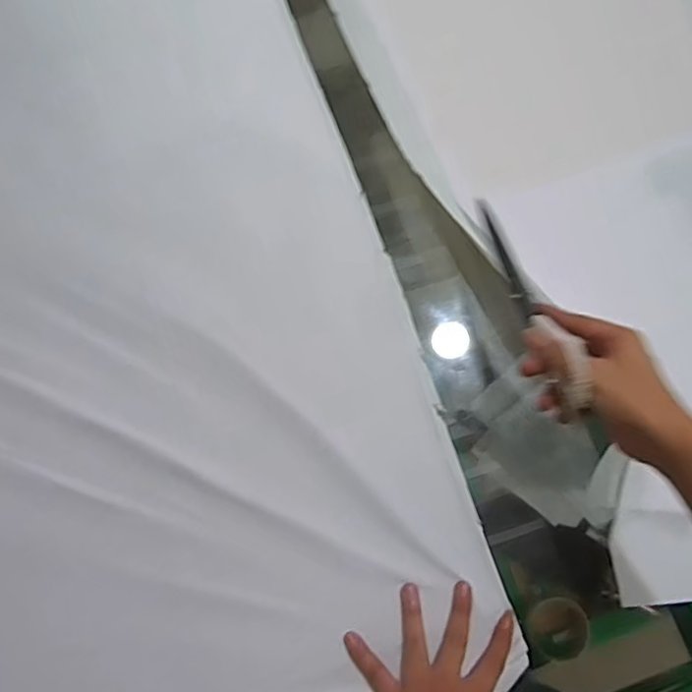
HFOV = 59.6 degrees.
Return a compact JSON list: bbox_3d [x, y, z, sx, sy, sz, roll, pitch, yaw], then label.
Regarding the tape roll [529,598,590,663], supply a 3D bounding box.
[{"bbox_3d":[0.306,0.404,0.861,0.088,0.026,0.076,-11,72,-4],"label":"tape roll"}]

